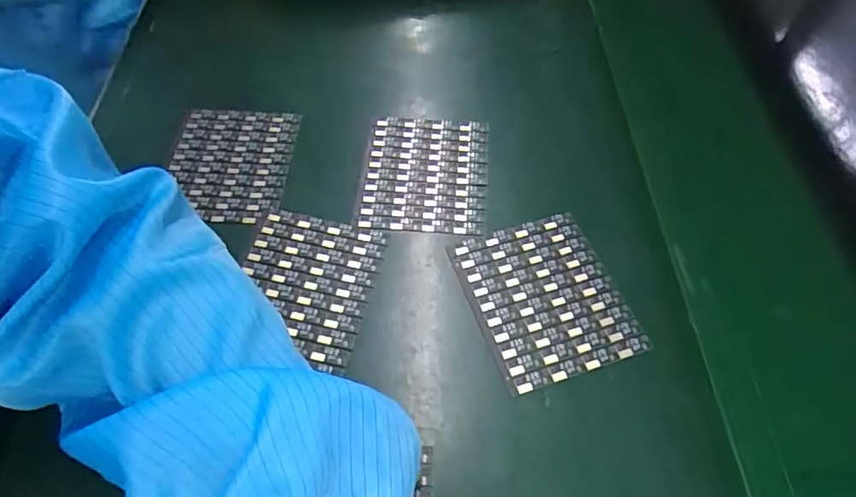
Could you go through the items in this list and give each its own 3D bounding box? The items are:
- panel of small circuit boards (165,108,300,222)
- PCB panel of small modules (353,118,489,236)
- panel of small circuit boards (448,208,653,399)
[{"bbox_3d":[-0.138,-0.059,0.386,0.083,0.004,0.096,3,59,3],"label":"panel of small circuit boards"},{"bbox_3d":[-0.002,-0.052,0.380,0.084,0.010,0.103,4,56,0],"label":"PCB panel of small modules"},{"bbox_3d":[0.068,0.028,0.325,0.084,0.009,0.099,-15,58,-13],"label":"panel of small circuit boards"}]

